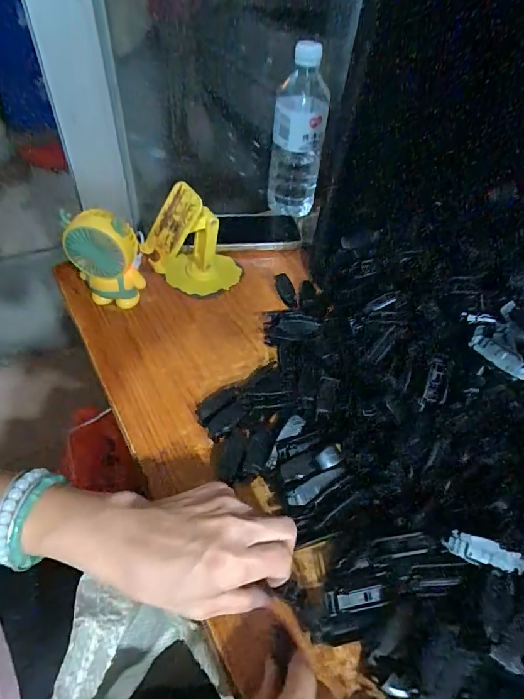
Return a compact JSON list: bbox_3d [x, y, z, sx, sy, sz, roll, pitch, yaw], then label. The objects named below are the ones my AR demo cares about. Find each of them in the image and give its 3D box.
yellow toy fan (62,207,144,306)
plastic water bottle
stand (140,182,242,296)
[{"bbox_3d":[-0.165,-0.088,0.431,0.064,0.127,0.034,15,48,8],"label":"yellow toy fan"},{"bbox_3d":[0.051,-0.296,0.564,0.070,0.209,0.069,7,48,0],"label":"plastic water bottle"},{"bbox_3d":[-0.080,-0.128,0.470,0.114,0.110,0.076,-8,50,-13],"label":"stand"}]

